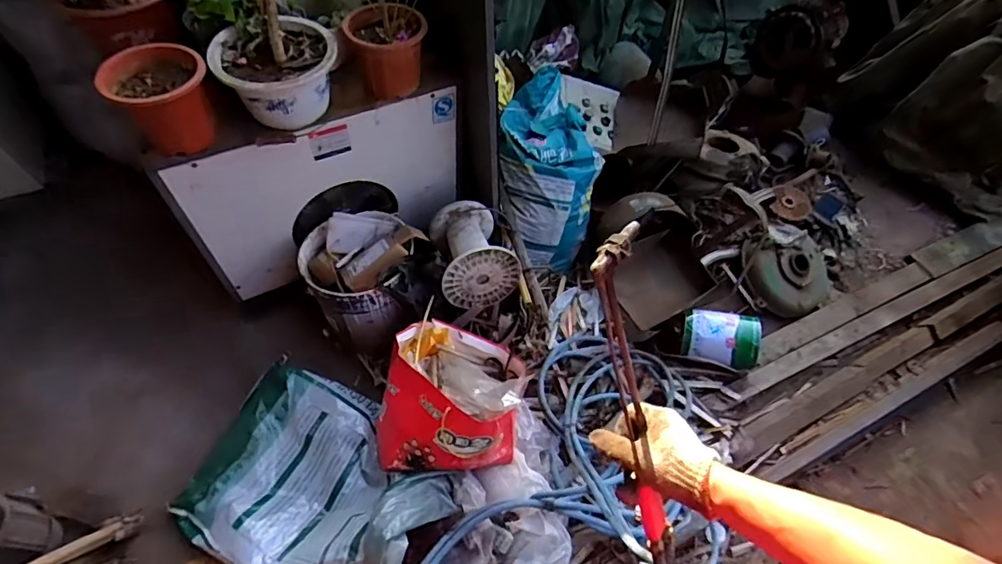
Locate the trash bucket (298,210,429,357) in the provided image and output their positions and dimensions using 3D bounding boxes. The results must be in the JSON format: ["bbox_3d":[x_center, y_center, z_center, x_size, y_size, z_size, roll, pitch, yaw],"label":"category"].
[{"bbox_3d":[-0.394,0.001,1.500,0.293,0.310,0.293,2,57,-3],"label":"trash bucket"}]

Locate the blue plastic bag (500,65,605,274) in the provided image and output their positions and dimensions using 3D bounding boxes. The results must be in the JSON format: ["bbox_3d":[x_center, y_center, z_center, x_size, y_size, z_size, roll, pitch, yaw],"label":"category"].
[{"bbox_3d":[0.154,-0.395,1.669,0.295,0.191,0.684,-4,77,-7],"label":"blue plastic bag"}]

